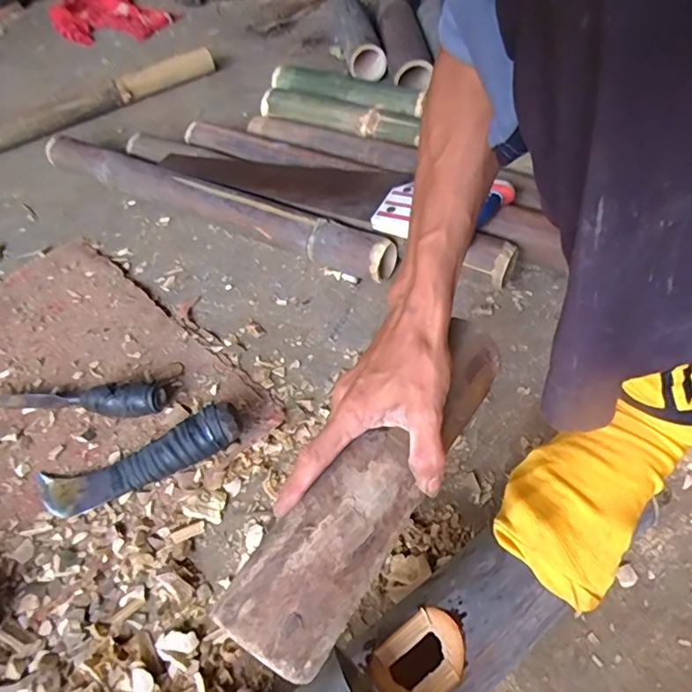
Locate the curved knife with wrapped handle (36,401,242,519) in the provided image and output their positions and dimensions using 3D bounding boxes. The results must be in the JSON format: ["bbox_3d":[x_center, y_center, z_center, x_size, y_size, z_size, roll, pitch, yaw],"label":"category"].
[{"bbox_3d":[-0.208,0.113,0.517,0.210,0.044,0.054,-15,51,-8],"label":"curved knife with wrapped handle"}]

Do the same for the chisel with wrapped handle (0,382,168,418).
[{"bbox_3d":[-0.301,0.053,0.580,0.207,0.039,0.045,1,50,5],"label":"chisel with wrapped handle"}]

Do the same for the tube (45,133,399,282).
[{"bbox_3d":[-0.234,-0.229,0.805,0.690,0.071,0.058,23,56,22],"label":"tube"}]

